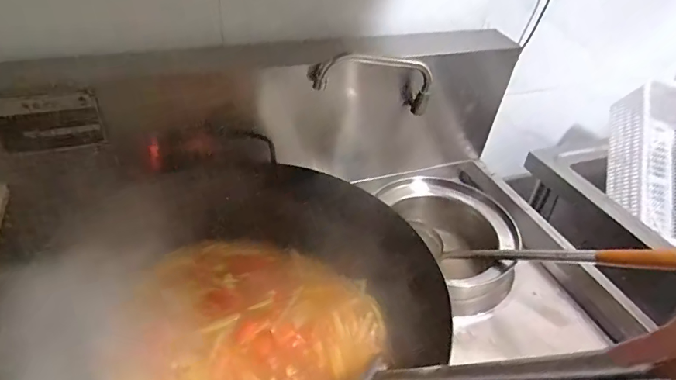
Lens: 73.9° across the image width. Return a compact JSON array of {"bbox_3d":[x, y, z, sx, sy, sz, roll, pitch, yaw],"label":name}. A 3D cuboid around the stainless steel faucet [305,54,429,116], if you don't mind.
[{"bbox_3d":[0.061,-0.205,0.886,0.245,0.128,0.063,-10,41,-18],"label":"stainless steel faucet"}]

